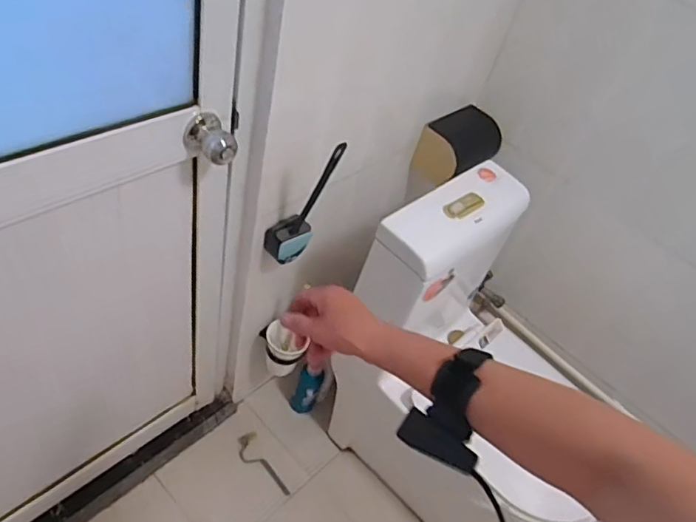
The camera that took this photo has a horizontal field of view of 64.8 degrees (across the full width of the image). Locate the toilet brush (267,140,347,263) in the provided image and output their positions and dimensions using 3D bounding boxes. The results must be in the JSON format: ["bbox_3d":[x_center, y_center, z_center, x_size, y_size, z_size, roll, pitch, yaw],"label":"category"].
[{"bbox_3d":[-0.075,-0.101,1.007,0.079,0.332,0.067,-37,82,-35],"label":"toilet brush"}]

